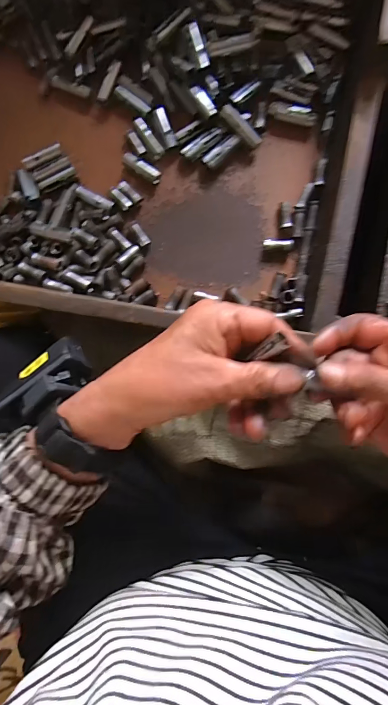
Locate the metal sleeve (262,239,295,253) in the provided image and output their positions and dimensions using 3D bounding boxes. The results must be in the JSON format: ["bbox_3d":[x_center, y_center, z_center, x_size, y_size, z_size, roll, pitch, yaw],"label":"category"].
[{"bbox_3d":[0.079,-0.099,0.352,0.029,0.009,0.012,1,90,7],"label":"metal sleeve"}]

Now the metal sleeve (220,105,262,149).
[{"bbox_3d":[0.043,-0.203,0.339,0.045,0.004,0.011,38,95,-17],"label":"metal sleeve"}]

